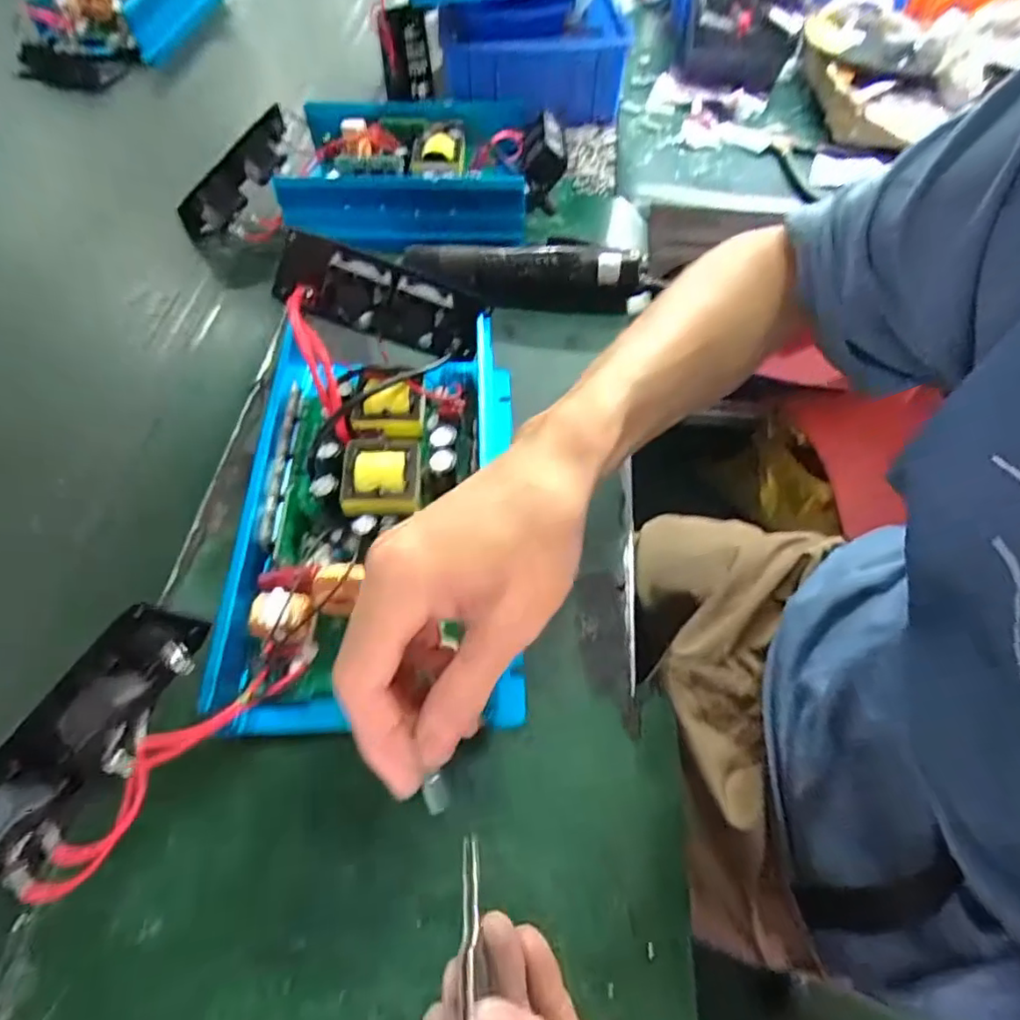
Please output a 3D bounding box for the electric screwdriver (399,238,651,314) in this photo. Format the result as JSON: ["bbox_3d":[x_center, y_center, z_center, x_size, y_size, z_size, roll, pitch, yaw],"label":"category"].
[{"bbox_3d":[0.012,-0.200,0.498,0.202,0.041,0.039,3,58,0],"label":"electric screwdriver"}]

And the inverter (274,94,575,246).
[{"bbox_3d":[-0.082,-0.322,0.563,0.259,0.070,0.163,-8,58,-5],"label":"inverter"}]

